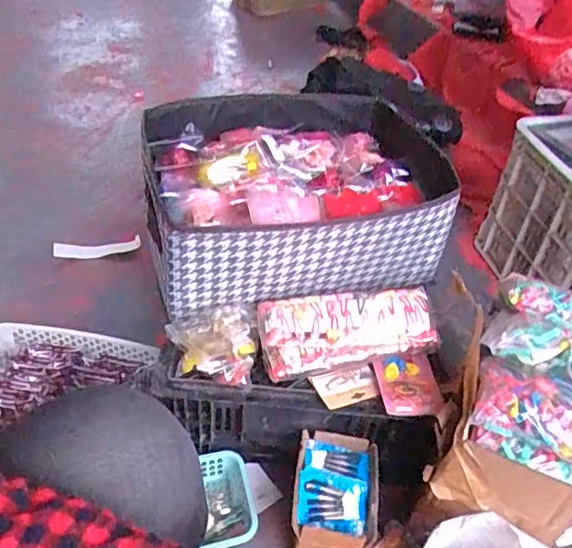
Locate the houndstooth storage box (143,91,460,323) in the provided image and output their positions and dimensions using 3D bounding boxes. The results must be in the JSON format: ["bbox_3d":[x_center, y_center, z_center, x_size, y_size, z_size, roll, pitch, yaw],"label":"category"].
[{"bbox_3d":[0.011,-0.127,0.872,0.426,0.162,0.354,-8,44,-15],"label":"houndstooth storage box"}]

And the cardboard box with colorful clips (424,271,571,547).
[{"bbox_3d":[0.287,0.143,0.669,0.192,0.152,0.256,10,43,5],"label":"cardboard box with colorful clips"}]

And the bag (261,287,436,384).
[{"bbox_3d":[0.079,0.076,0.744,0.226,0.067,0.089,-3,43,-10],"label":"bag"}]

